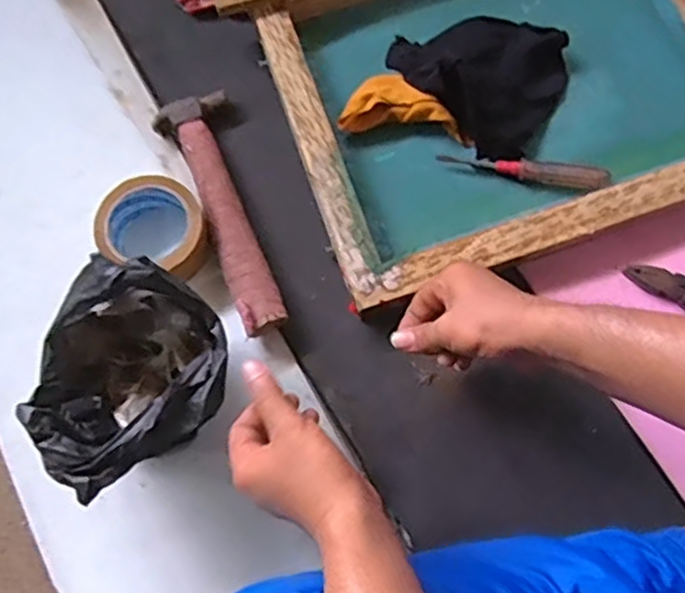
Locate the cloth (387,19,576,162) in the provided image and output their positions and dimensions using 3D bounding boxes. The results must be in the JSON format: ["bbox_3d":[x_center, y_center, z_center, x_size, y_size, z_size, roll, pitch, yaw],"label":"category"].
[{"bbox_3d":[0.141,-0.244,0.710,0.179,0.050,0.158,35,76,12],"label":"cloth"}]

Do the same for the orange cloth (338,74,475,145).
[{"bbox_3d":[0.067,-0.199,0.711,0.132,0.031,0.066,8,72,4],"label":"orange cloth"}]

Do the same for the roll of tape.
[{"bbox_3d":[-0.182,-0.064,0.675,0.106,0.046,0.096,8,72,4],"label":"roll of tape"}]

